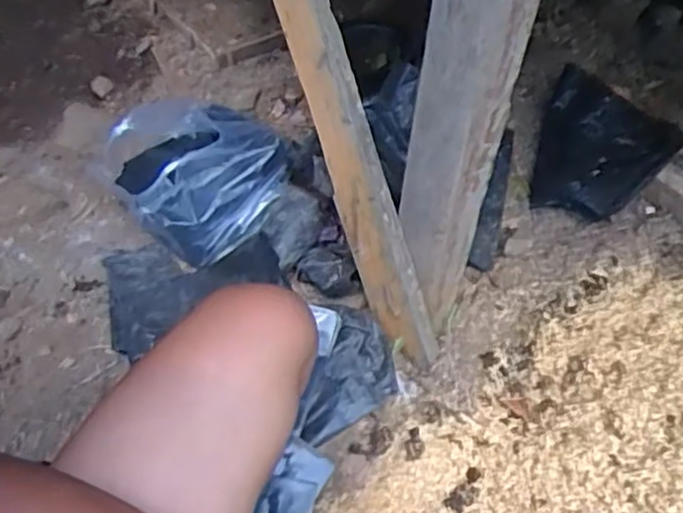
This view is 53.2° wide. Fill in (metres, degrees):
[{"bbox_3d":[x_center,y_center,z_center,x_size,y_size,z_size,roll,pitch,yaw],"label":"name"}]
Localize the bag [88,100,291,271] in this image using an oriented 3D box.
[{"bbox_3d":[-0.215,-0.133,1.000,0.214,0.147,0.250,-28,55,-25],"label":"bag"}]

